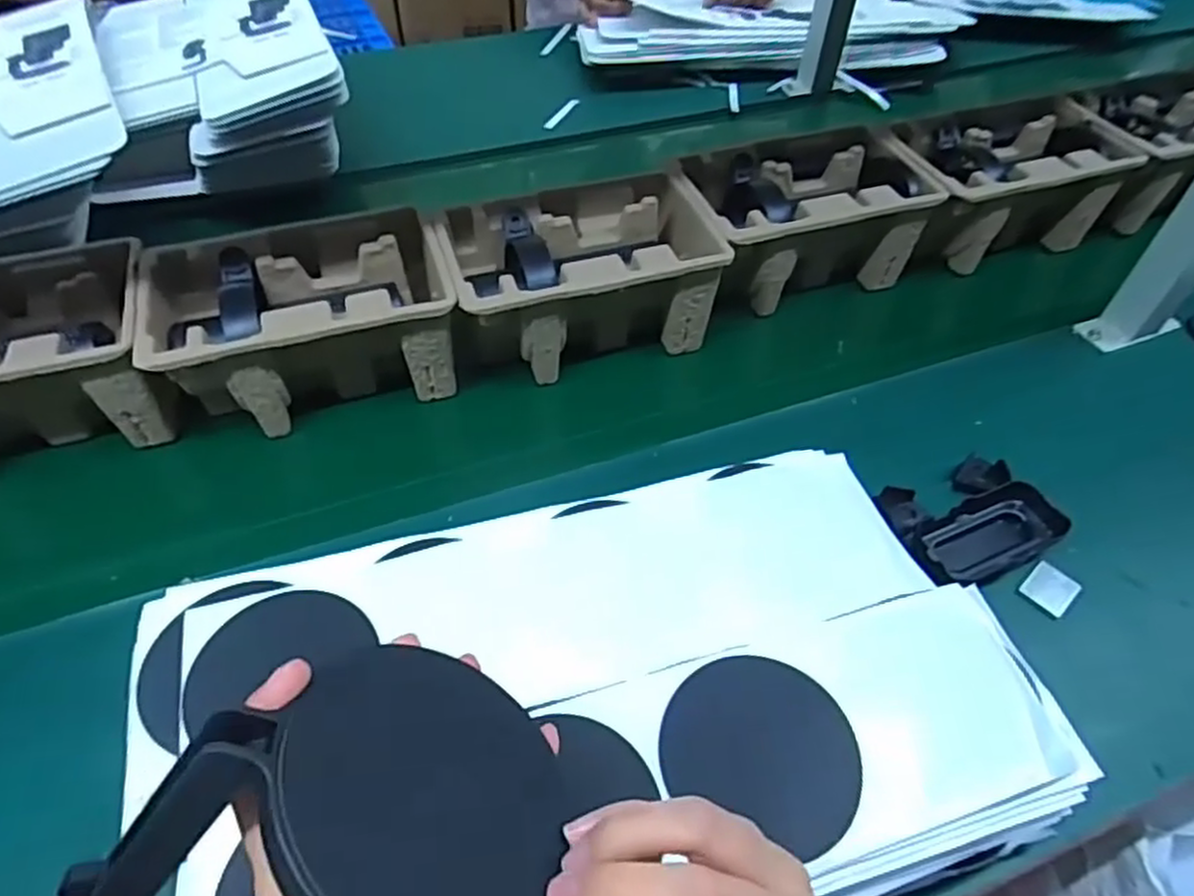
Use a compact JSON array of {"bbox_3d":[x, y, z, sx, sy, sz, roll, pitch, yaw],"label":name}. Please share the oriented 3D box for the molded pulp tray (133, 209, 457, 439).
[{"bbox_3d":[-0.232,-0.096,0.598,0.222,0.108,0.138,-14,47,-14],"label":"molded pulp tray"}]

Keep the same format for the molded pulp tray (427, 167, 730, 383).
[{"bbox_3d":[-0.015,-0.143,0.644,0.232,0.108,0.144,-13,47,-13],"label":"molded pulp tray"}]

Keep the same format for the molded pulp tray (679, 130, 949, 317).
[{"bbox_3d":[0.192,-0.214,0.709,0.218,0.113,0.146,-17,48,-16],"label":"molded pulp tray"}]

